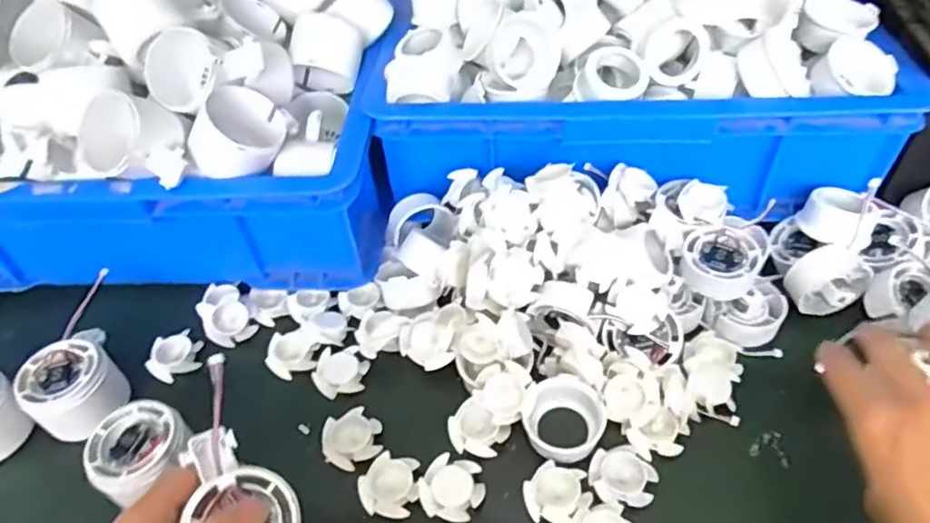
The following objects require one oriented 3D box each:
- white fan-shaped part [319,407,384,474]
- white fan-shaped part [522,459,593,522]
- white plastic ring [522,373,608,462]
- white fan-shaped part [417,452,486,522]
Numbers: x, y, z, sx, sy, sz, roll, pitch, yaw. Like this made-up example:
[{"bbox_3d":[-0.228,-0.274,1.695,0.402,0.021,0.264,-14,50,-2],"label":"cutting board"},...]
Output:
[{"bbox_3d":[-0.078,0.123,0.430,0.042,0.010,0.036,-21,50,-13],"label":"white fan-shaped part"},{"bbox_3d":[0.059,0.148,0.393,0.038,0.011,0.040,30,57,27],"label":"white fan-shaped part"},{"bbox_3d":[0.067,0.107,0.419,0.052,0.024,0.054,-3,48,3],"label":"white plastic ring"},{"bbox_3d":[-0.008,0.148,0.401,0.039,0.014,0.040,26,56,25],"label":"white fan-shaped part"}]

